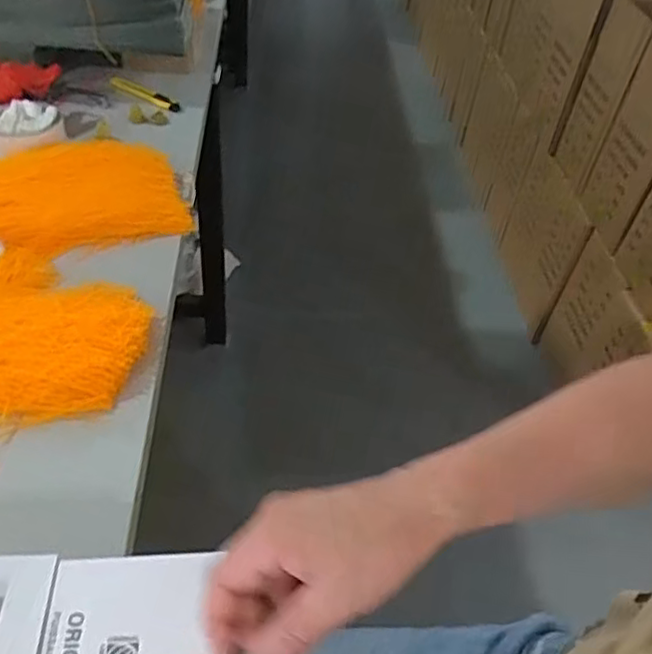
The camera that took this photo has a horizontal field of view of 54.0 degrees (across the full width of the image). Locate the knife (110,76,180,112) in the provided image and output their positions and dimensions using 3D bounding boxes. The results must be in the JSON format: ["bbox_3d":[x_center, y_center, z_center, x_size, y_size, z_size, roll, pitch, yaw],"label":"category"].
[{"bbox_3d":[-0.251,-0.325,0.893,0.118,0.012,0.025,22,47,14],"label":"knife"}]

